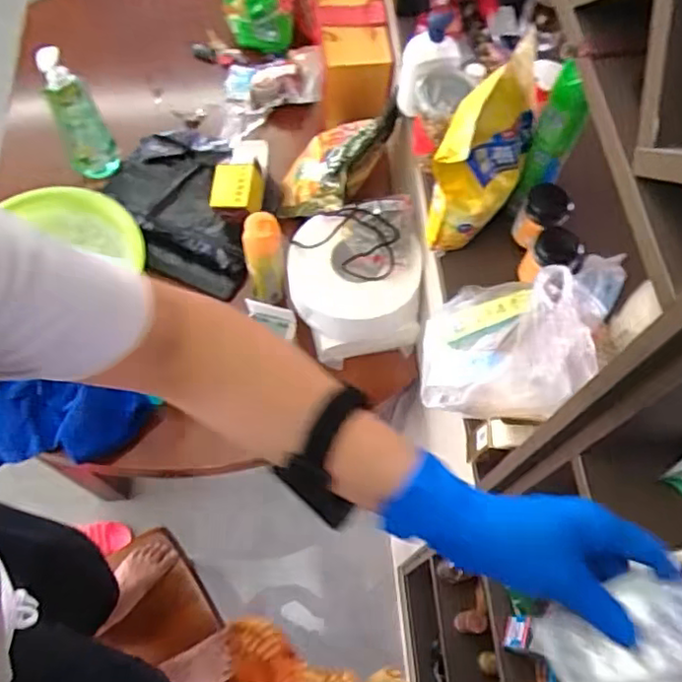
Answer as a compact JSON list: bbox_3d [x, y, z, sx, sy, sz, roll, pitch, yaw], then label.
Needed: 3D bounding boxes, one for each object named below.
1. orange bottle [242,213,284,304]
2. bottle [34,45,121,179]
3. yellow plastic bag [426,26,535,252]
[{"bbox_3d":[-0.132,-0.140,1.102,0.067,0.172,0.055,-11,33,-7],"label":"orange bottle"},{"bbox_3d":[-0.522,-0.439,1.260,0.093,0.296,0.070,-19,66,-11],"label":"bottle"},{"bbox_3d":[0.191,-0.247,0.888,0.113,0.303,0.165,24,38,10],"label":"yellow plastic bag"}]

